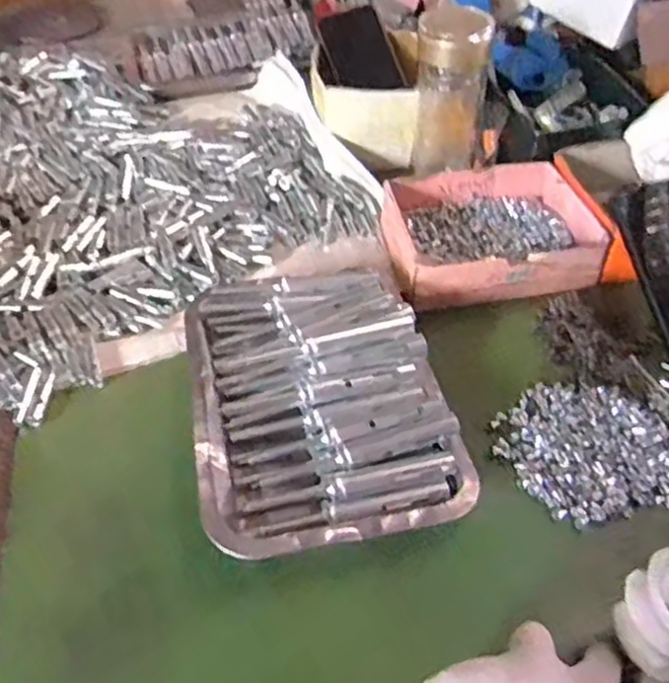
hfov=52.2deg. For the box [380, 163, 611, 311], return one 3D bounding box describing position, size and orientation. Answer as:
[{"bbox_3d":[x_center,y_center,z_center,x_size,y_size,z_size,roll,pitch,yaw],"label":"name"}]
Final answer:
[{"bbox_3d":[0.143,-0.103,0.644,0.174,0.050,0.149,-8,48,-7],"label":"box"}]

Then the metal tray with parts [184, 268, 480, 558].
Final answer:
[{"bbox_3d":[-0.013,0.036,0.518,0.185,0.047,0.248,-10,49,-8],"label":"metal tray with parts"}]

